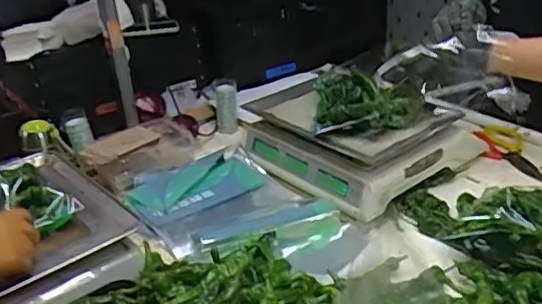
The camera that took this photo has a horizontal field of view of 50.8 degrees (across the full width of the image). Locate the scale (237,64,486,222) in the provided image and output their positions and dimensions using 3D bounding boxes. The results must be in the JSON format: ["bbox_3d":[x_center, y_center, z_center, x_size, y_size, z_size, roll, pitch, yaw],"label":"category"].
[{"bbox_3d":[0.151,-0.036,1.106,0.315,0.114,0.364,-23,32,-33],"label":"scale"}]

